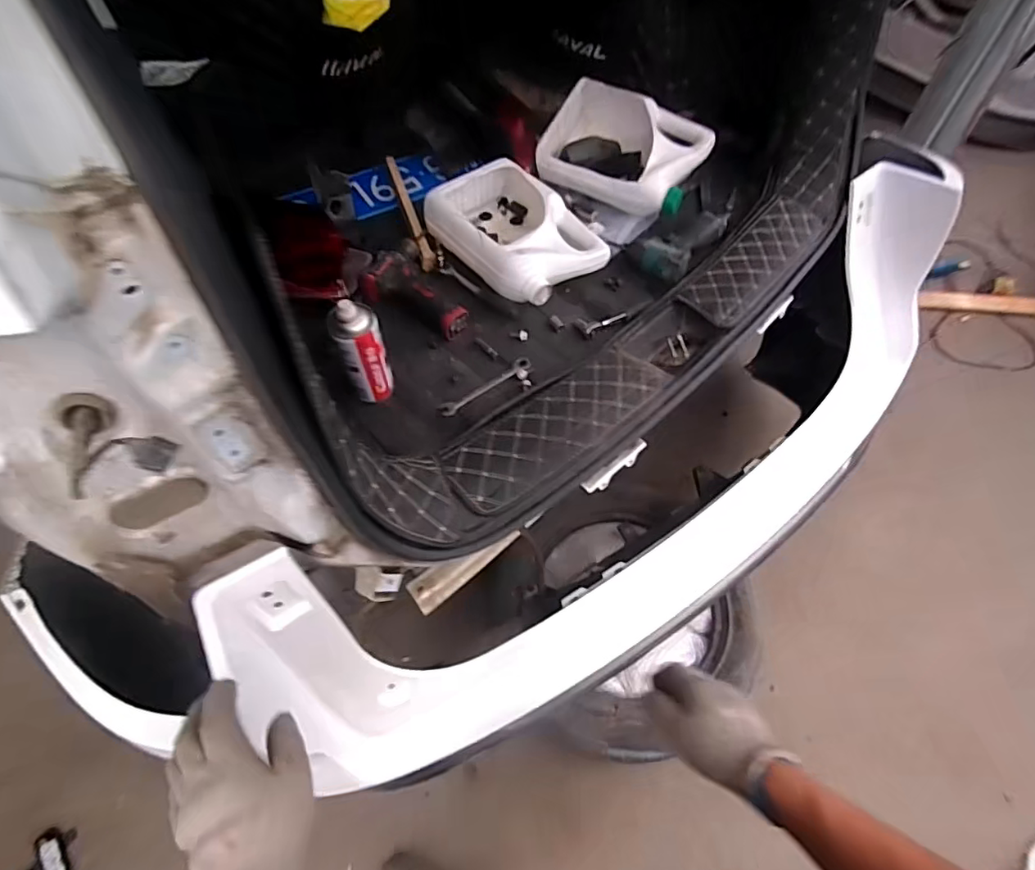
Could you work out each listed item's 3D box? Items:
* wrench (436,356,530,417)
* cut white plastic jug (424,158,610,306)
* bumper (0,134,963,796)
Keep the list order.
[{"bbox_3d":[-0.048,-0.077,0.860,0.169,0.004,0.027,-34,62,-19],"label":"wrench"},{"bbox_3d":[-0.006,-0.376,0.988,0.229,0.088,0.306,-36,63,-21],"label":"cut white plastic jug"},{"bbox_3d":[0.280,0.007,0.909,1.394,0.445,0.378,-29,60,-19],"label":"bumper"}]

